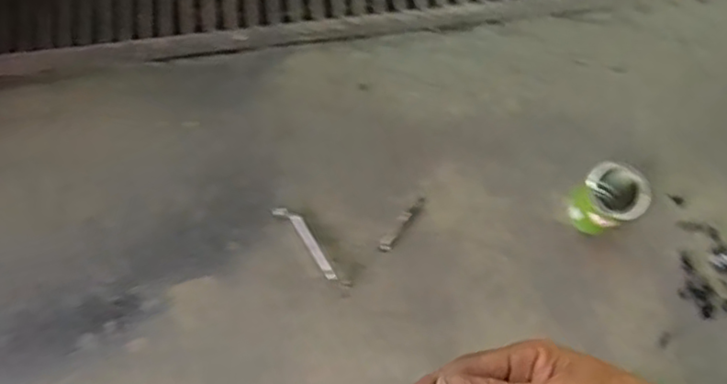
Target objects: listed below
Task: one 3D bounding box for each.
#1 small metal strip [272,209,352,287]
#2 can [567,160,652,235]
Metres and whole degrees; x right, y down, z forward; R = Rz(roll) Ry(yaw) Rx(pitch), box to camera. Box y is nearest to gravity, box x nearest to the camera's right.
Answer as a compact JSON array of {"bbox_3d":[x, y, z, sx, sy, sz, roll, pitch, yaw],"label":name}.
[{"bbox_3d":[-0.098,0.105,1.277,0.038,0.014,0.208,-39,77,-12],"label":"small metal strip"},{"bbox_3d":[0.461,0.019,1.249,0.110,0.147,0.105,0,73,-1],"label":"can"}]

